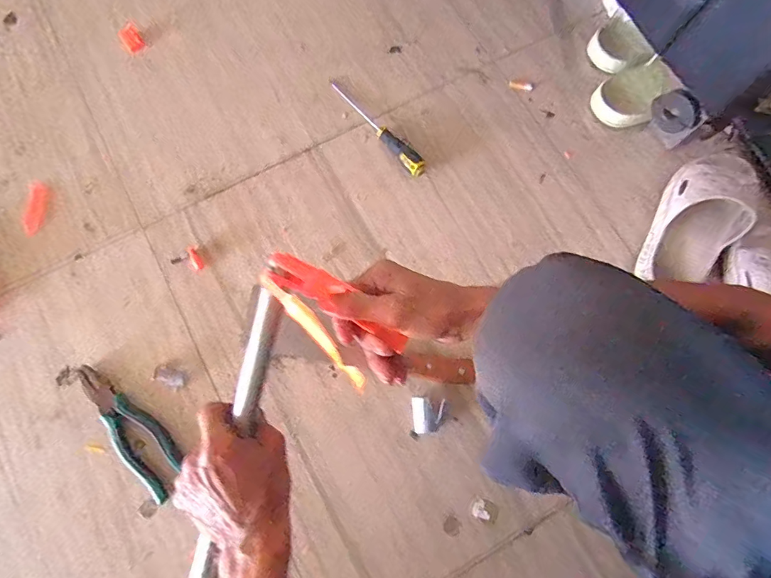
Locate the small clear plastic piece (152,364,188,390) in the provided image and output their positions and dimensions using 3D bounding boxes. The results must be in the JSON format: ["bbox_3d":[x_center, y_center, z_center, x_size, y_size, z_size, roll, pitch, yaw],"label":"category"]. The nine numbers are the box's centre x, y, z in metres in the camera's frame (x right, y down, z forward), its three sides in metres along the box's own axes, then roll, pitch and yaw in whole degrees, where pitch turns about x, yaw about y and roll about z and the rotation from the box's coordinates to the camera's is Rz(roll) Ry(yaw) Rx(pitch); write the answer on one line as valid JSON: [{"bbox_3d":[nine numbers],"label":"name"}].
[{"bbox_3d":[-0.275,0.111,0.553,0.041,0.008,0.024,24,77,4],"label":"small clear plastic piece"}]

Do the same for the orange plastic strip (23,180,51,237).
[{"bbox_3d":[-0.498,-0.116,0.617,0.030,0.004,0.080,1,77,-1],"label":"orange plastic strip"}]

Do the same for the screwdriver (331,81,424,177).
[{"bbox_3d":[-0.010,-0.246,0.641,0.025,0.030,0.202,-37,80,-9],"label":"screwdriver"}]

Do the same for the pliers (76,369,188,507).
[{"bbox_3d":[-0.316,0.169,0.538,0.055,0.015,0.191,-41,81,-10],"label":"pliers"}]

